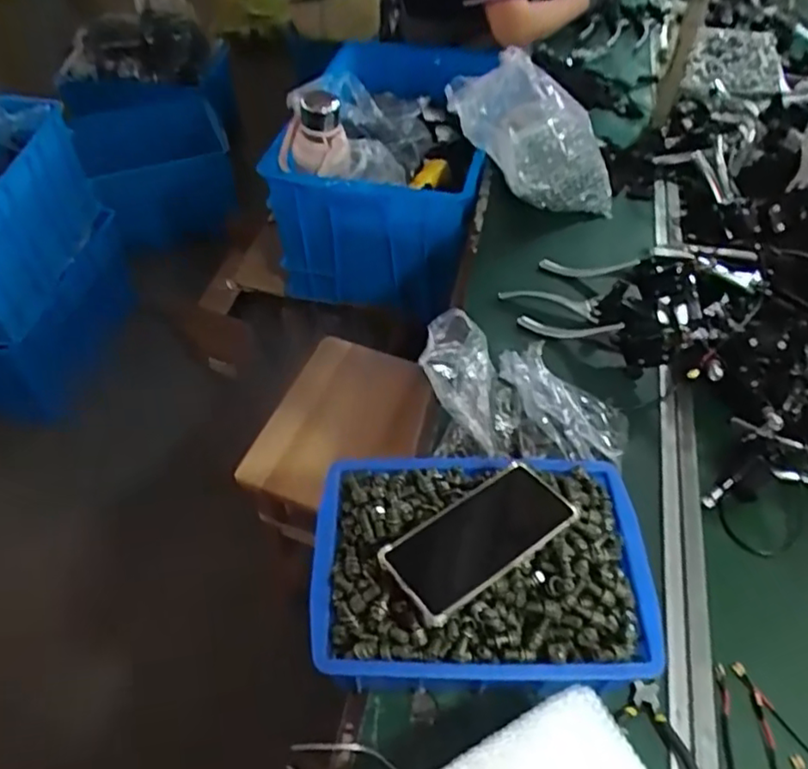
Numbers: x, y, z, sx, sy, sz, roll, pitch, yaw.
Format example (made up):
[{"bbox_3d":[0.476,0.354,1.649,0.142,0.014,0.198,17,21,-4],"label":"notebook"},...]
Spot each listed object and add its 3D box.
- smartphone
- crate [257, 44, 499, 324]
[{"bbox_3d":[0.065,0.128,0.554,0.161,0.011,0.076,-28,51,-24],"label":"smartphone"},{"bbox_3d":[-0.044,-0.430,1.373,0.410,0.371,0.554,0,50,0],"label":"crate"}]

